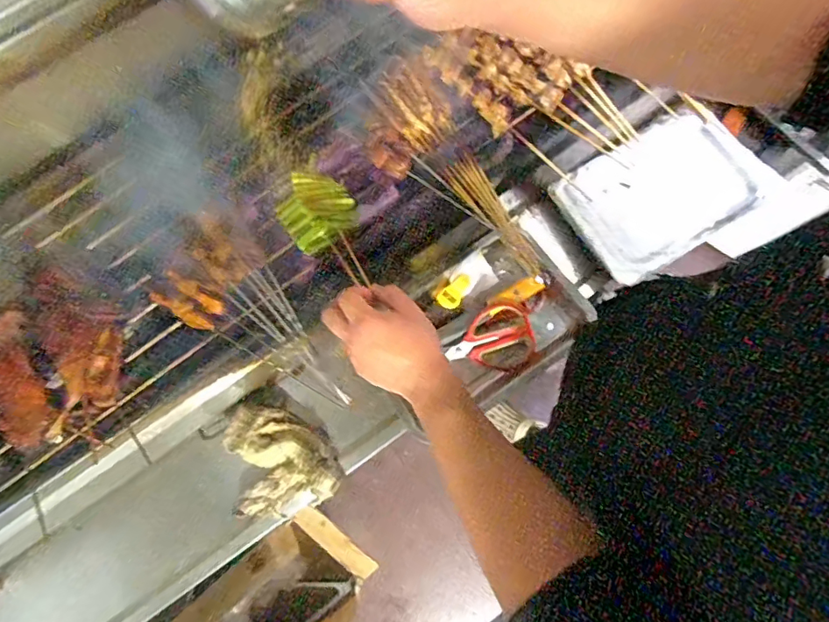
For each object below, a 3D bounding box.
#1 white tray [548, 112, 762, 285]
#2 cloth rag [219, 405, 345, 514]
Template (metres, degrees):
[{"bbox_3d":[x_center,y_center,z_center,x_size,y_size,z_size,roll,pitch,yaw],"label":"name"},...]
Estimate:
[{"bbox_3d":[0.377,-0.184,0.778,0.288,0.038,0.190,-32,79,-5],"label":"white tray"},{"bbox_3d":[-0.184,0.203,0.720,0.142,0.057,0.146,-11,78,-1],"label":"cloth rag"}]

